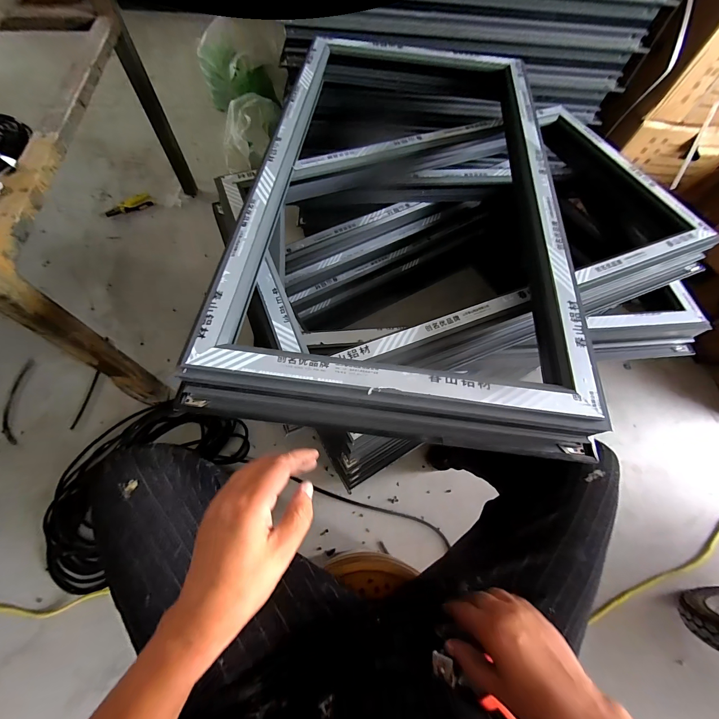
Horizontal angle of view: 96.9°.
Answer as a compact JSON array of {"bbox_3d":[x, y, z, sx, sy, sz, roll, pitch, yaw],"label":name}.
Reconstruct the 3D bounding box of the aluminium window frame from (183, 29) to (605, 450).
[{"bbox_3d":[0.091,-0.268,0.559,0.523,0.100,0.792,8,64,2],"label":"aluminium window frame"}]

